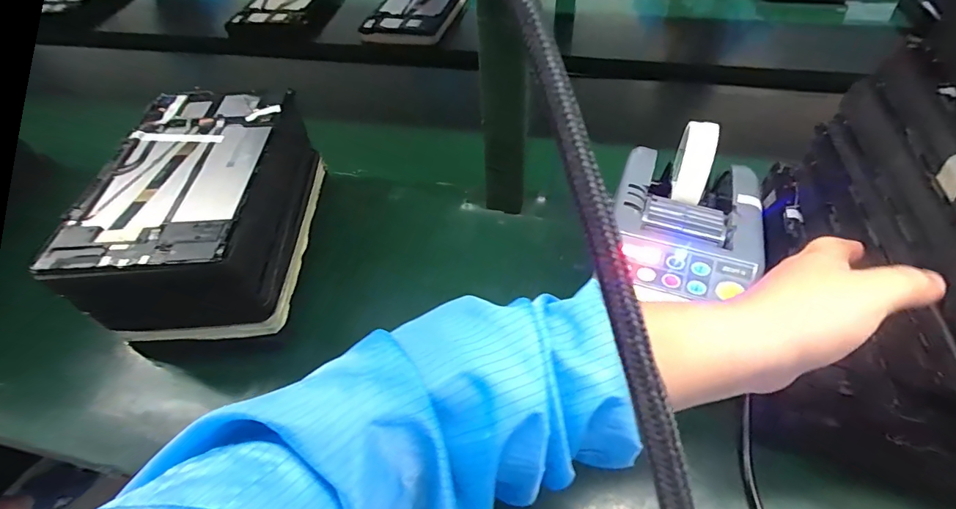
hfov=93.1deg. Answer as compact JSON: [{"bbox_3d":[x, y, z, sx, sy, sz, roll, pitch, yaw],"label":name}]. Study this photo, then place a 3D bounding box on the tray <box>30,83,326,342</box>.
[{"bbox_3d":[-0.256,-0.043,0.434,0.155,0.122,0.242,-5,51,1],"label":"tray"}]

